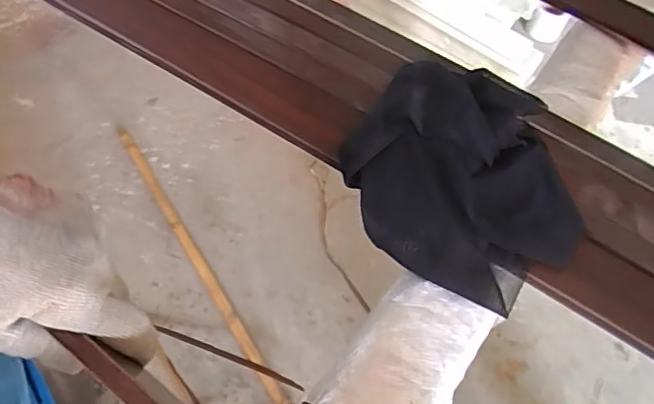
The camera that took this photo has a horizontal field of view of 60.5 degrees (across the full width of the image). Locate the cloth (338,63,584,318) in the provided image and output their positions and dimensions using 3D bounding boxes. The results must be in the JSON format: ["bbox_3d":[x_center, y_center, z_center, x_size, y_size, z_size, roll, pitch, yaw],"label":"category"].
[{"bbox_3d":[0.087,-0.014,0.354,0.150,0.064,0.116,41,60,17],"label":"cloth"}]

